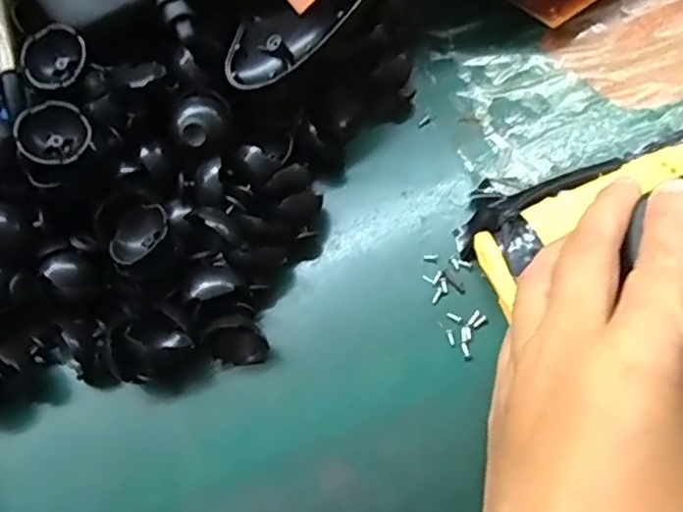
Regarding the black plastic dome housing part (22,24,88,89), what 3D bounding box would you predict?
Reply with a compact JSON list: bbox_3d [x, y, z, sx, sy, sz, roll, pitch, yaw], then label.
[{"bbox_3d":[-0.125,-0.084,0.278,0.024,0.017,0.027,11,70,6],"label":"black plastic dome housing part"}]

